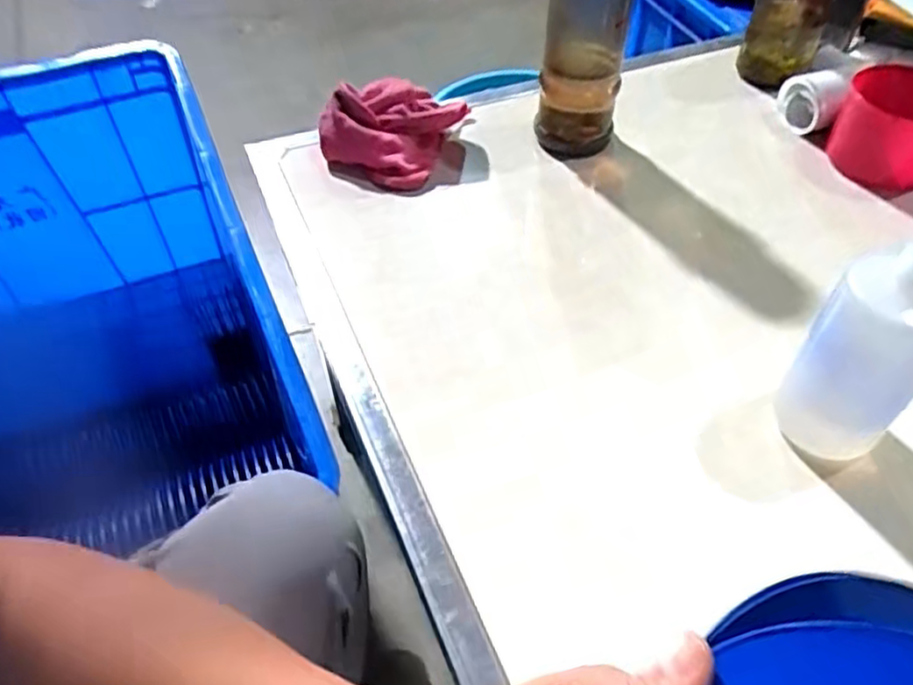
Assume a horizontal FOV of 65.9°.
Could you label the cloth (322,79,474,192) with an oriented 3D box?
[{"bbox_3d":[-0.065,-0.211,0.688,0.118,0.063,0.112,16,51,15],"label":"cloth"}]

